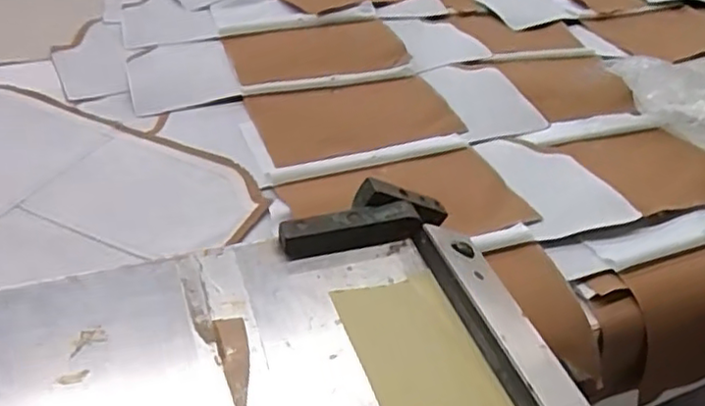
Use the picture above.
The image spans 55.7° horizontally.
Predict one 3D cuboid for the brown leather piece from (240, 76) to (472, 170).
[{"bbox_3d":[0.001,-0.090,0.695,0.201,0.011,0.131,-12,39,-18],"label":"brown leather piece"}]

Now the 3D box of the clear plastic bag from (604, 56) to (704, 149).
[{"bbox_3d":[0.361,-0.104,0.714,0.083,0.053,0.165,-29,51,-34],"label":"clear plastic bag"}]

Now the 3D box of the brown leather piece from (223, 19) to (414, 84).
[{"bbox_3d":[-0.043,-0.184,0.792,0.201,0.017,0.126,-10,43,-18],"label":"brown leather piece"}]

